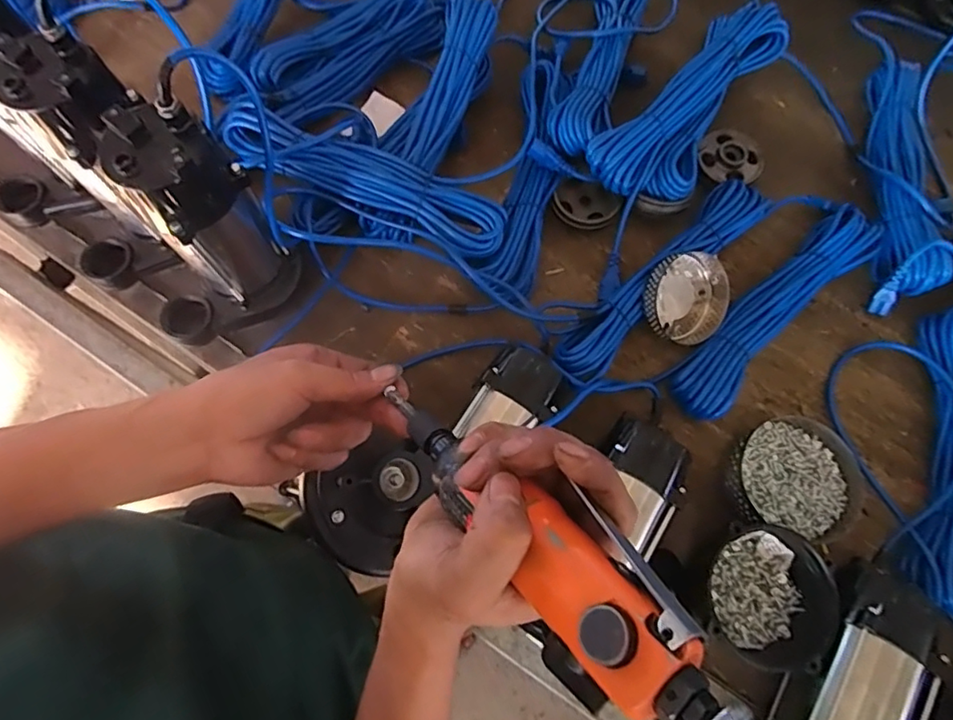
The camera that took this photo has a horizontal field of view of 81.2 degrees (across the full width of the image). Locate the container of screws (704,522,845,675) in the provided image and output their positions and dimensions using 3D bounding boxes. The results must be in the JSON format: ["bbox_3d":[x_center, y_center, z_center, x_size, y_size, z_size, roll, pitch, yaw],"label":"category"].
[{"bbox_3d":[0.284,0.227,0.552,0.117,0.059,0.128,-43,77,-13],"label":"container of screws"}]

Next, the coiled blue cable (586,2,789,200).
[{"bbox_3d":[0.283,-0.329,0.709,0.127,0.051,0.346,40,76,11],"label":"coiled blue cable"}]

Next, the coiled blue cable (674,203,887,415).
[{"bbox_3d":[0.356,-0.057,0.670,0.339,0.053,0.073,-41,77,-13],"label":"coiled blue cable"}]

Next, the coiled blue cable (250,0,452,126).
[{"bbox_3d":[-0.152,-0.458,0.788,0.358,0.047,0.130,-42,77,-13],"label":"coiled blue cable"}]

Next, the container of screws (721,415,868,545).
[{"bbox_3d":[0.350,0.128,0.618,0.144,0.044,0.127,11,72,2],"label":"container of screws"}]

